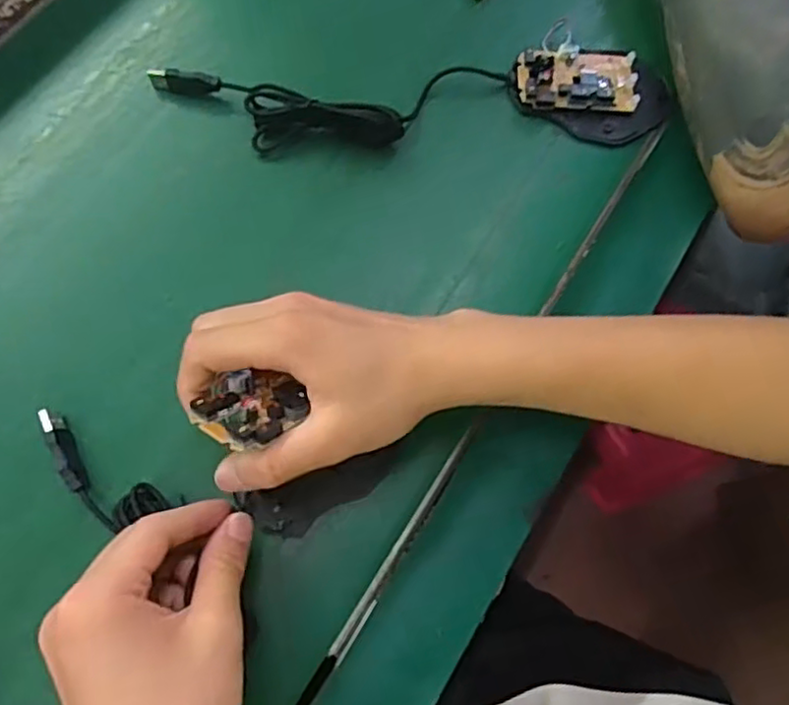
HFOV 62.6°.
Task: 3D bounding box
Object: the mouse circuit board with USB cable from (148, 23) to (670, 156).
[{"bbox_3d":[0.016,-0.176,0.429,0.335,0.023,0.077,-3,72,-3],"label":"mouse circuit board with USB cable"}]

